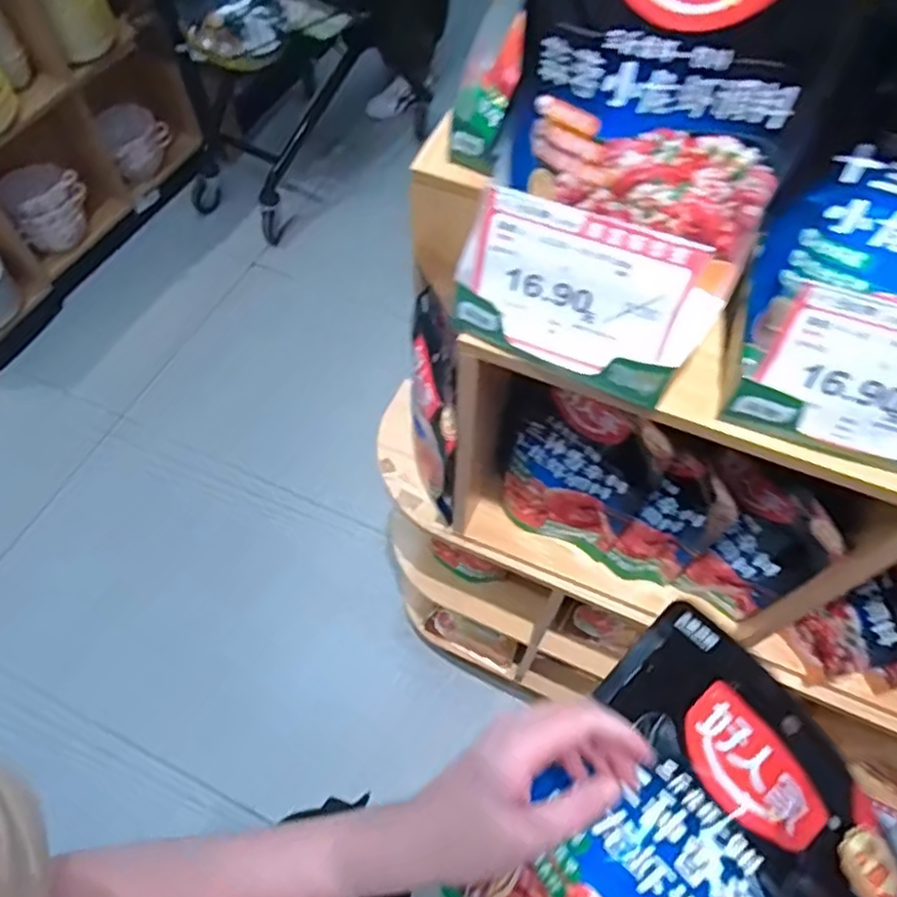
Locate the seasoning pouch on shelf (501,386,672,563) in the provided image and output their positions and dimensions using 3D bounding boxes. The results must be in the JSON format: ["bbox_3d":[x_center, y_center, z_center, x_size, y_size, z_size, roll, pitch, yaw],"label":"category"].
[{"bbox_3d":[0.135,0.032,0.710,0.146,0.232,0.054,32,64,17],"label":"seasoning pouch on shelf"}]

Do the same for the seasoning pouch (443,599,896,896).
[{"bbox_3d":[0.115,0.240,0.368,0.166,0.064,0.255,39,90,29],"label":"seasoning pouch"}]

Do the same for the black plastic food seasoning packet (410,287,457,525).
[{"bbox_3d":[-0.018,-0.030,0.750,0.034,0.248,0.174,-4,59,-3],"label":"black plastic food seasoning packet"}]

